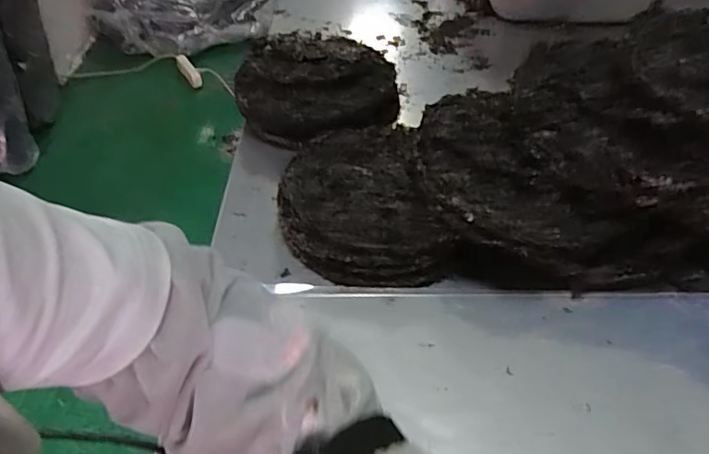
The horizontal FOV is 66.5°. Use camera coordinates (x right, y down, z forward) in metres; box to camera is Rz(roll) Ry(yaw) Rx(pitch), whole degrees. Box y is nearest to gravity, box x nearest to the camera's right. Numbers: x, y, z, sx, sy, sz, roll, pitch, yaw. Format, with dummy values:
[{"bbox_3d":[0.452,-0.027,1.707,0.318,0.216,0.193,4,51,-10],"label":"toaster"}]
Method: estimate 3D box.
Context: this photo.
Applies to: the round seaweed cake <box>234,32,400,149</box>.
[{"bbox_3d":[-0.050,-0.169,0.690,0.200,0.065,0.182,0,46,0],"label":"round seaweed cake"}]

